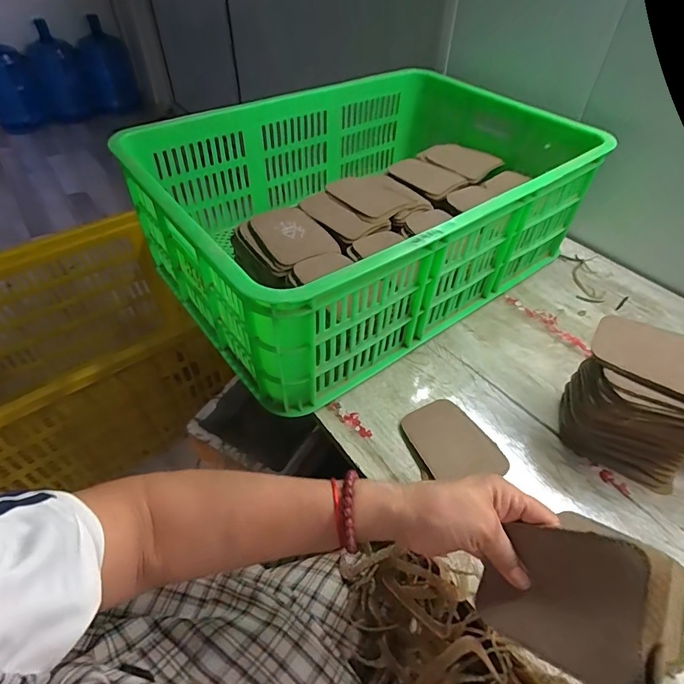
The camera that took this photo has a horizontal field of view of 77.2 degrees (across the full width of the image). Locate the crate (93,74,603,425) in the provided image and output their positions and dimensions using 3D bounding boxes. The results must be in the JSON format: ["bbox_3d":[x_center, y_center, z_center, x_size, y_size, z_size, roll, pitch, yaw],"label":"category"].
[{"bbox_3d":[0.050,-0.221,0.677,0.625,0.203,0.444,-29,54,-27],"label":"crate"}]

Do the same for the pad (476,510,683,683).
[{"bbox_3d":[0.153,0.167,0.289,0.123,0.011,0.092,-1,65,52],"label":"pad"}]

